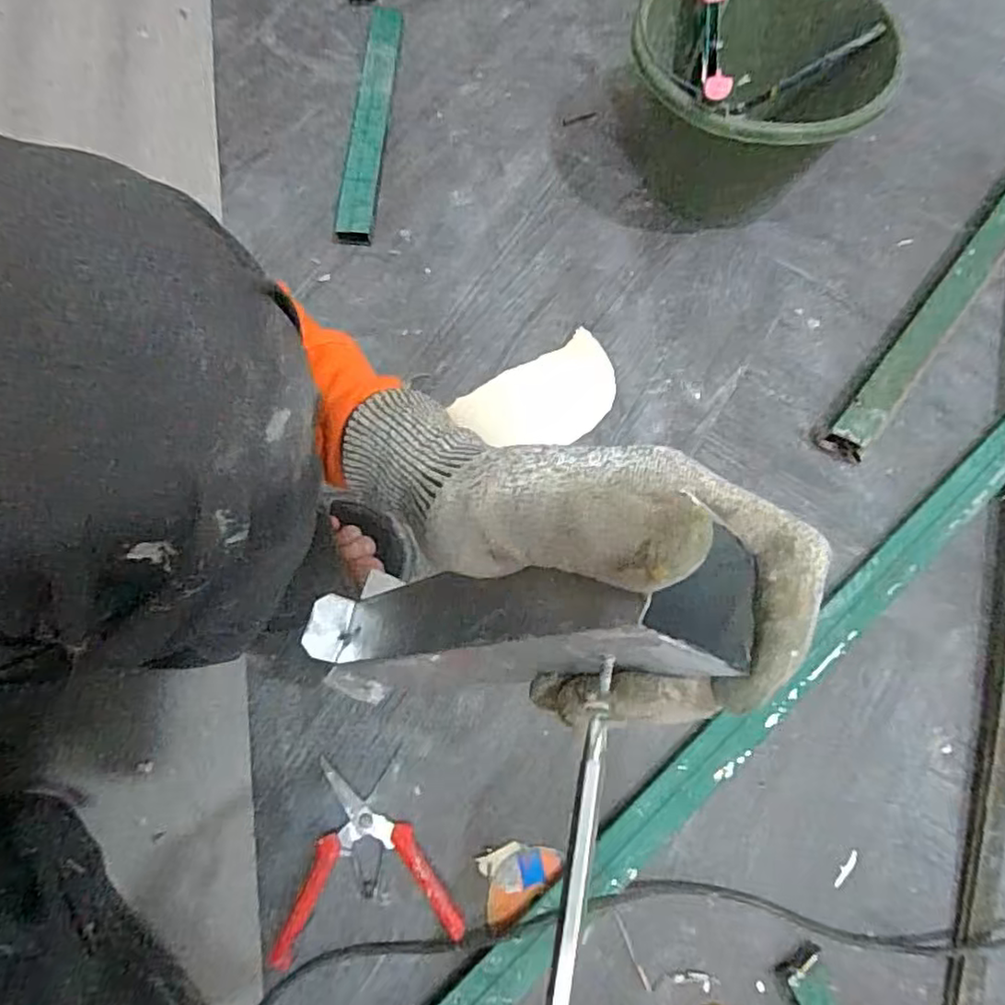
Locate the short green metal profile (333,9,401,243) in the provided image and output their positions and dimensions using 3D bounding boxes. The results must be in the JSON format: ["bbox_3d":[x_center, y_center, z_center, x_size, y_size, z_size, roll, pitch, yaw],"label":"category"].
[{"bbox_3d":[-0.159,-0.464,0.790,0.045,0.023,0.381,3,71,1],"label":"short green metal profile"}]

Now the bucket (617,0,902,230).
[{"bbox_3d":[0.249,-0.417,0.692,0.247,0.187,0.264,16,73,5],"label":"bucket"}]

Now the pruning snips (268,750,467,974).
[{"bbox_3d":[-0.111,0.280,0.523,0.137,0.026,0.134,-8,72,-2],"label":"pruning snips"}]

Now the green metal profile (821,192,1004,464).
[{"bbox_3d":[0.715,-0.501,0.775,0.047,0.046,1.225,38,76,11],"label":"green metal profile"}]

